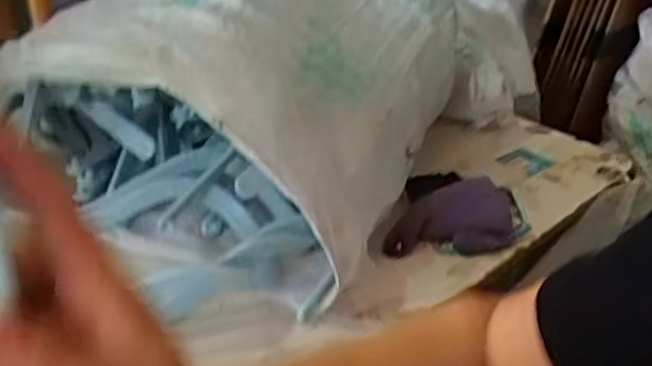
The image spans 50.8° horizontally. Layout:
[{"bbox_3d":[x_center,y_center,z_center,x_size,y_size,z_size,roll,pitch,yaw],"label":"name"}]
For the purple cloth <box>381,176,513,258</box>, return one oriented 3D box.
[{"bbox_3d":[0.130,0.035,0.715,0.163,0.039,0.080,-7,31,-16],"label":"purple cloth"}]

